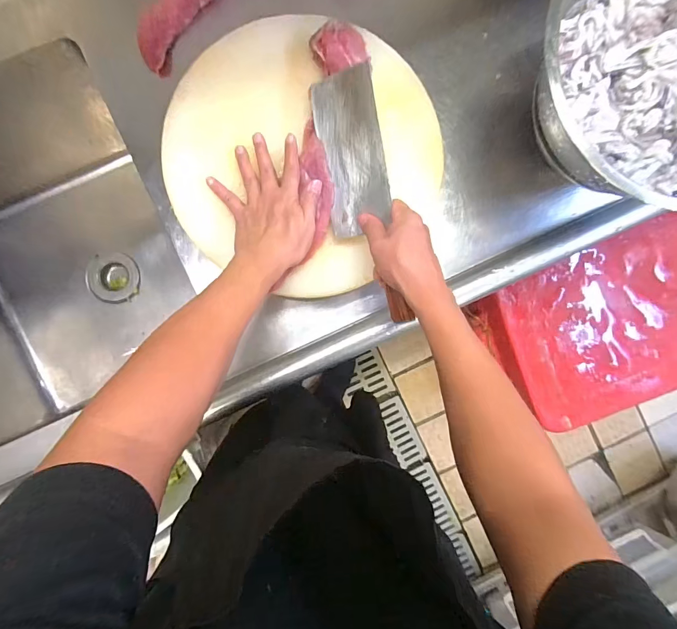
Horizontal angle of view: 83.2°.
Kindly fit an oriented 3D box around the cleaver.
[{"bbox_3d":[0.034,-0.142,0.472,0.084,0.028,0.300,-12,93,29],"label":"cleaver"}]

